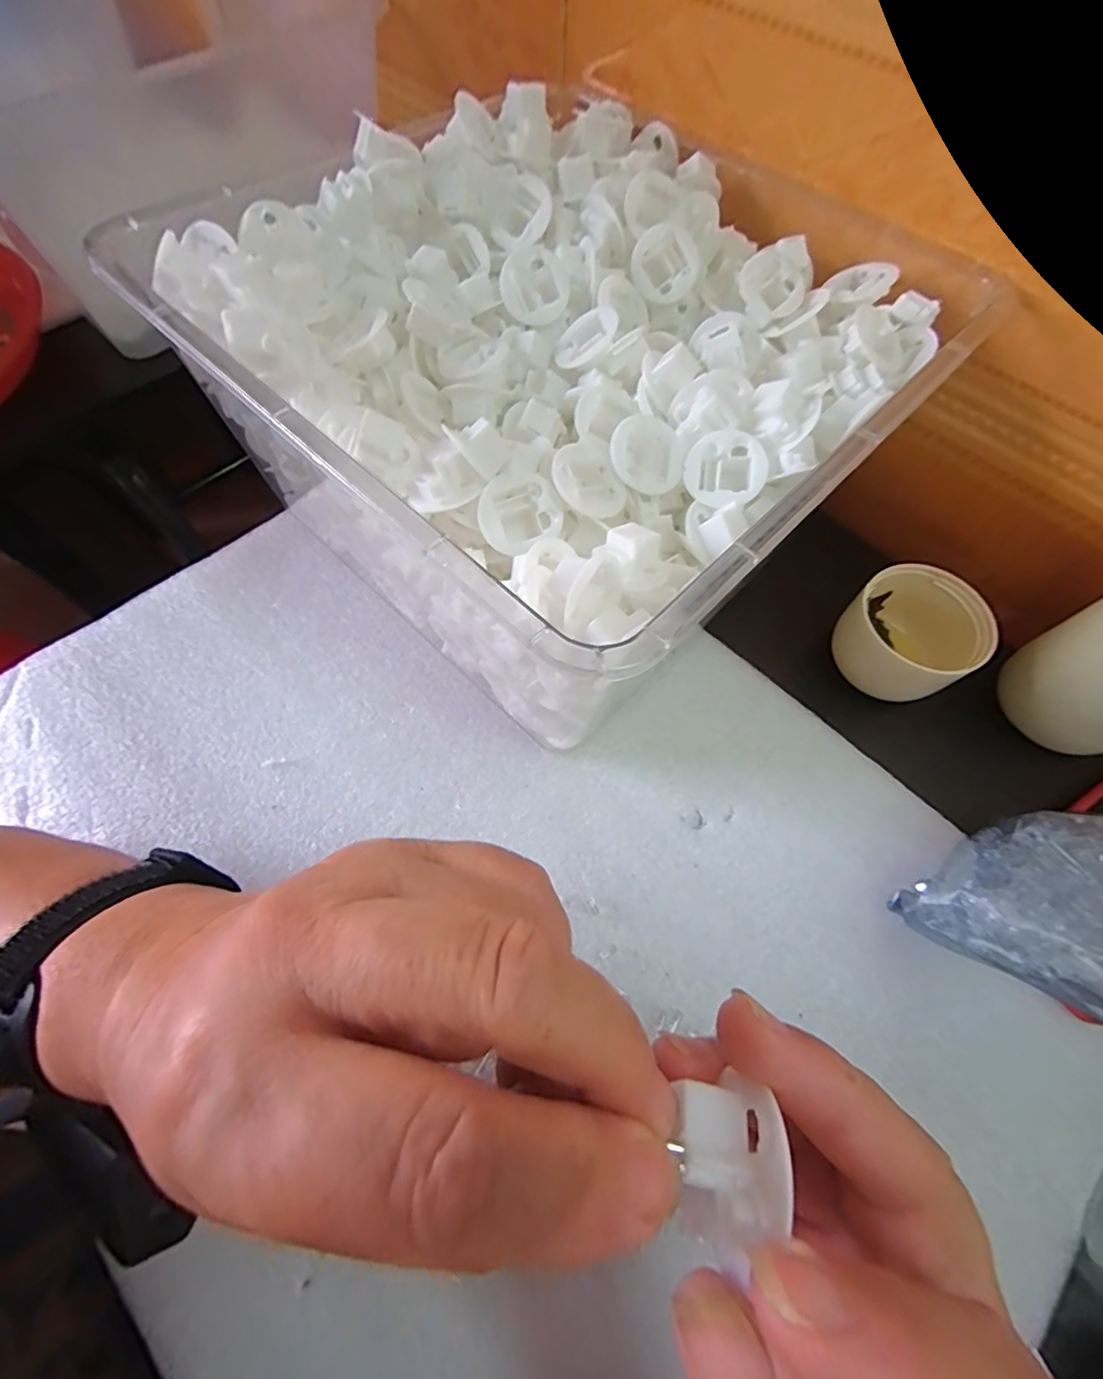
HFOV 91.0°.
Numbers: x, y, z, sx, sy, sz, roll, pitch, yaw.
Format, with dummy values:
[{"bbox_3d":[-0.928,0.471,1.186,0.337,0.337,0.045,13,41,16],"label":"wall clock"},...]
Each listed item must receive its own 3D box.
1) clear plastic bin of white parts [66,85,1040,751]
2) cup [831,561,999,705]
[{"bbox_3d":[0.011,-0.153,0.301,0.300,0.152,0.284,-41,72,-18],"label":"clear plastic bin of white parts"},{"bbox_3d":[0.201,-0.030,0.303,0.069,0.042,0.068,0,65,-1],"label":"cup"}]

